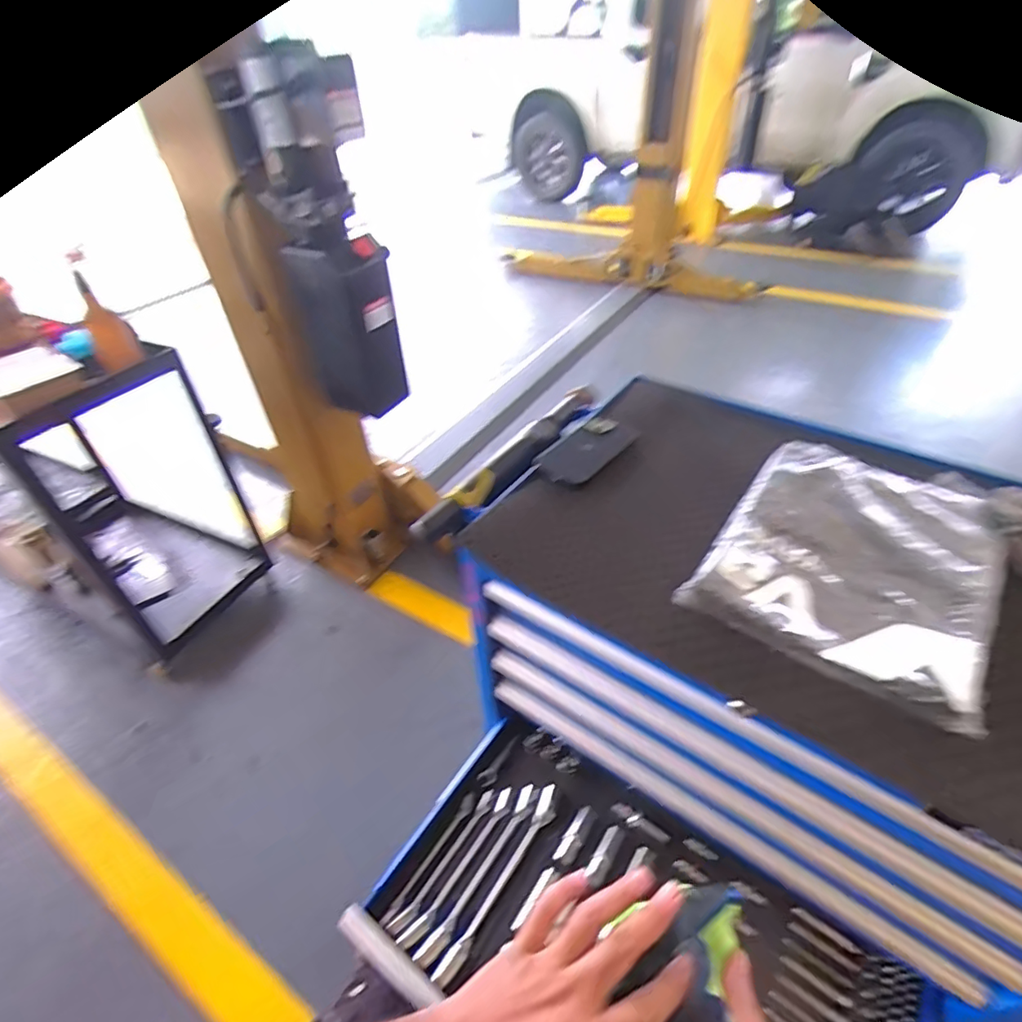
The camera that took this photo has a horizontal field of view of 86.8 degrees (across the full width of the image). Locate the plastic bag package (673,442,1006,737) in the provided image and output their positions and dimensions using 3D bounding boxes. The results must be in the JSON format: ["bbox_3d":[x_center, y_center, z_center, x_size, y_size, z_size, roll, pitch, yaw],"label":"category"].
[{"bbox_3d":[0.360,0.044,0.572,0.240,0.020,0.315,27,50,29],"label":"plastic bag package"}]

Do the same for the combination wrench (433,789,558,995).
[{"bbox_3d":[-0.009,0.487,0.719,0.027,0.023,0.259,24,49,27],"label":"combination wrench"}]

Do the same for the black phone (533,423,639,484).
[{"bbox_3d":[0.102,-0.083,0.729,0.072,0.014,0.151,32,53,32],"label":"black phone"}]

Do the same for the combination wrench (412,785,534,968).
[{"bbox_3d":[-0.038,0.481,0.725,0.026,0.010,0.245,24,49,27],"label":"combination wrench"}]

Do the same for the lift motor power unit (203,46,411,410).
[{"bbox_3d":[-0.421,-0.575,1.267,0.244,0.743,0.270,-16,44,-14],"label":"lift motor power unit"}]

